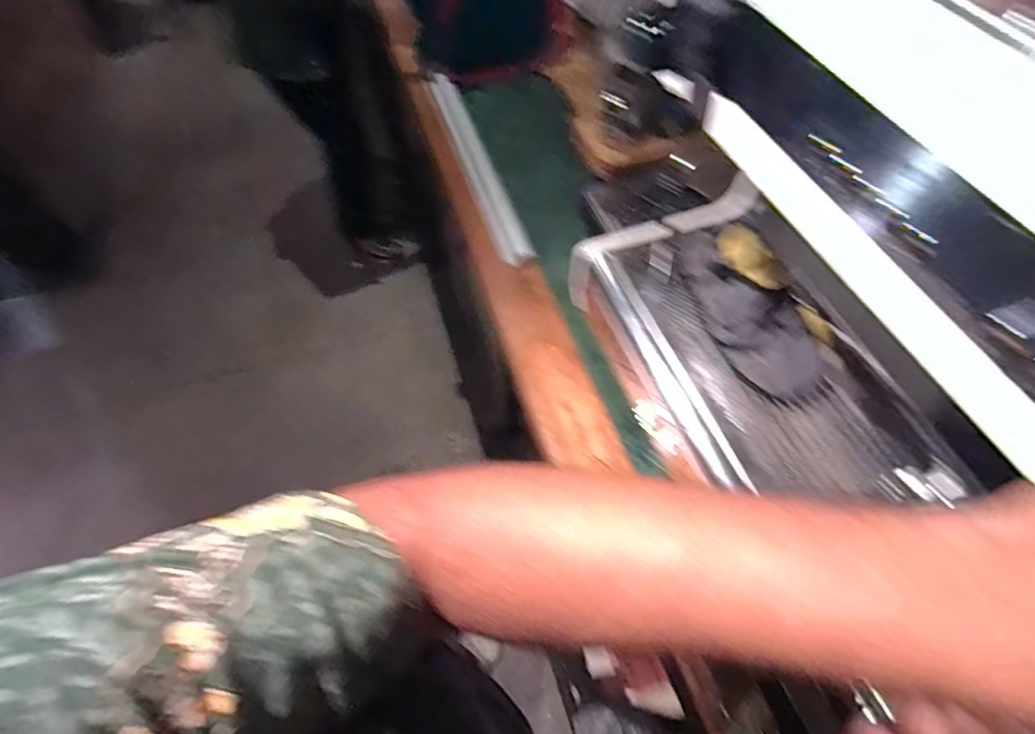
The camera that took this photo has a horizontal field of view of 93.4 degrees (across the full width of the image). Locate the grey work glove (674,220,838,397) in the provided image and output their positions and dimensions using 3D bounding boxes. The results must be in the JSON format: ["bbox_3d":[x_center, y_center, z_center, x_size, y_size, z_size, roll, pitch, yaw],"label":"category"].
[{"bbox_3d":[0.236,-0.070,0.509,0.090,0.045,0.196,-20,61,-11],"label":"grey work glove"}]

